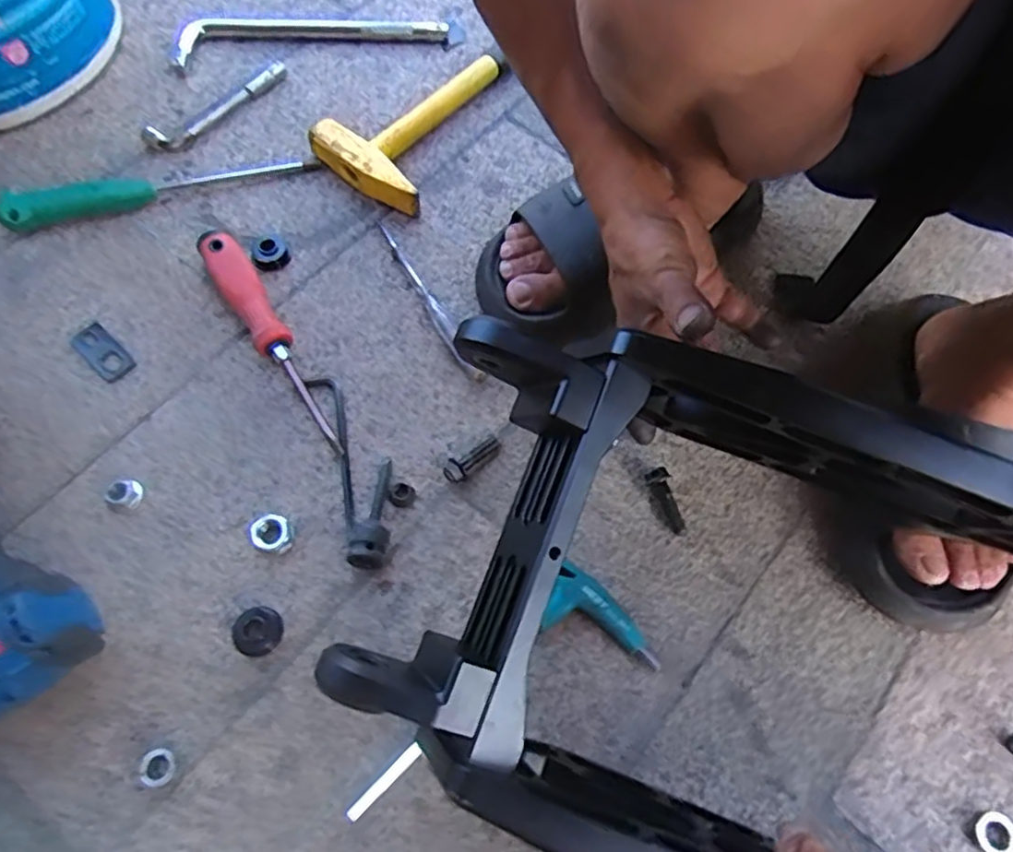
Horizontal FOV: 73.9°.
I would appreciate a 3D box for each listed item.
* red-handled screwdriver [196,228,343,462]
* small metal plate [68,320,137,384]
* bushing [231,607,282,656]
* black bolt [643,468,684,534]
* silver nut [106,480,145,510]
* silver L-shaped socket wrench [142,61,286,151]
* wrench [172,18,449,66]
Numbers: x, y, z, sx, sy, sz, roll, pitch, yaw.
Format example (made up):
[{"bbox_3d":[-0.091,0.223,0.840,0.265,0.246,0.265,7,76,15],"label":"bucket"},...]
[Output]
[{"bbox_3d":[-0.176,-0.067,0.505,0.029,0.035,0.199,-30,71,-14],"label":"red-handled screwdriver"},{"bbox_3d":[-0.311,-0.057,0.515,0.054,0.005,0.026,39,71,14],"label":"small metal plate"},{"bbox_3d":[-0.159,0.131,0.429,0.030,0.012,0.030,1,67,-2],"label":"bushing"},{"bbox_3d":[0.111,0.053,0.473,0.015,0.016,0.046,-17,68,-9],"label":"black bolt"},{"bbox_3d":[-0.262,0.046,0.462,0.021,0.007,0.018,9,67,1],"label":"silver nut"},{"bbox_3d":[-0.255,-0.287,0.600,0.035,0.014,0.141,43,72,15],"label":"silver L-shaped socket wrench"},{"bbox_3d":[-0.187,-0.384,0.644,0.250,0.018,0.059,-12,68,-7],"label":"wrench"}]

